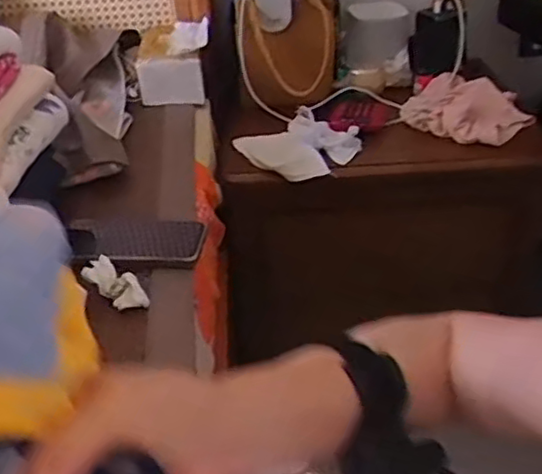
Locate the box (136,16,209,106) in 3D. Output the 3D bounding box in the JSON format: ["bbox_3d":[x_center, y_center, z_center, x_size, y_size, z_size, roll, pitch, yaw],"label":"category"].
[{"bbox_3d":[-0.151,-0.279,1.044,0.109,0.080,0.161,-6,35,-4],"label":"box"}]

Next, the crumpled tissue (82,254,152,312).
[{"bbox_3d":[-0.151,0.049,0.641,0.072,0.023,0.032,32,47,22],"label":"crumpled tissue"}]

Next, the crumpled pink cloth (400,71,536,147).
[{"bbox_3d":[0.301,-0.202,1.011,0.179,0.049,0.141,25,44,34],"label":"crumpled pink cloth"}]

